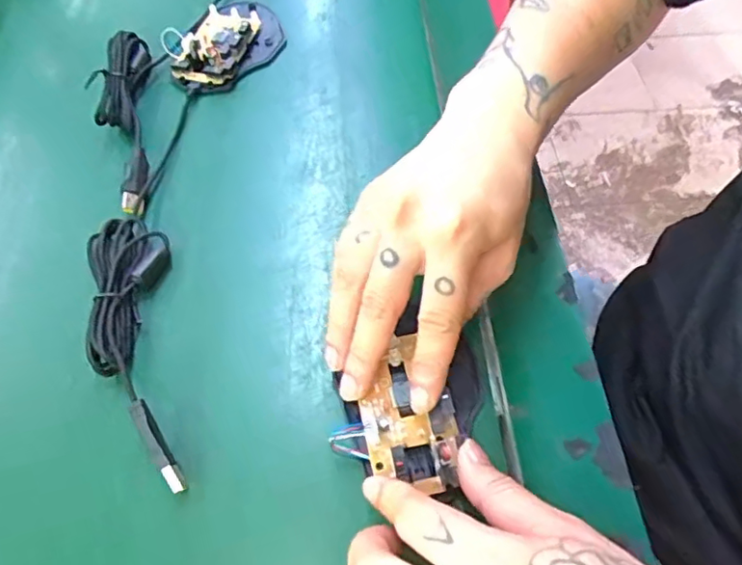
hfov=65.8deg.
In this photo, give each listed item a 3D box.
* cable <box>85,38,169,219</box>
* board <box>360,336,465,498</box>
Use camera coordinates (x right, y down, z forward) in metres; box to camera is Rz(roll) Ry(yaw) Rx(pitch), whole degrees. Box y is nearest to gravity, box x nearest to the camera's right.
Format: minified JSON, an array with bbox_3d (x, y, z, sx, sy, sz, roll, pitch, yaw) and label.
[{"bbox_3d":[-0.172,-0.119,0.395,0.043,0.018,0.168,-5,58,-1],"label":"cable"},{"bbox_3d":[0.017,0.063,0.280,0.044,0.020,0.074,-11,59,-7],"label":"board"}]

